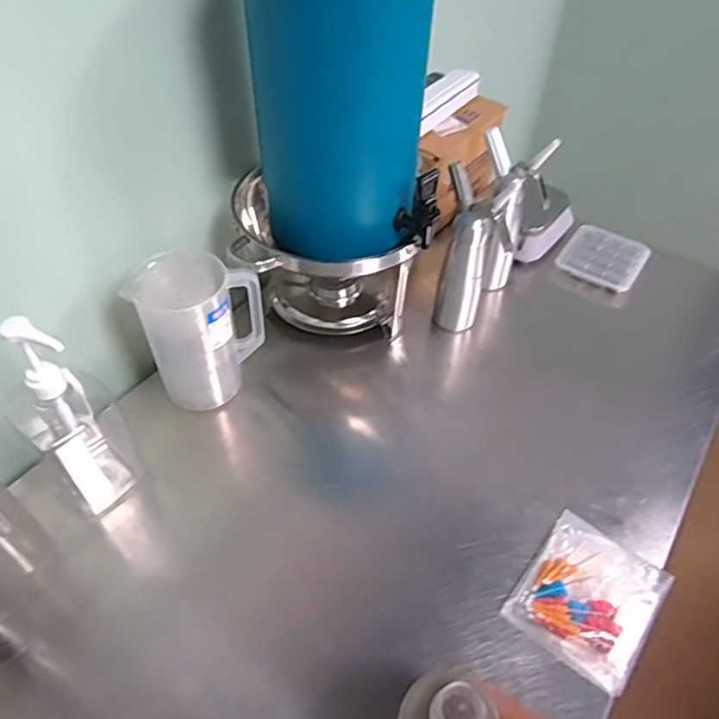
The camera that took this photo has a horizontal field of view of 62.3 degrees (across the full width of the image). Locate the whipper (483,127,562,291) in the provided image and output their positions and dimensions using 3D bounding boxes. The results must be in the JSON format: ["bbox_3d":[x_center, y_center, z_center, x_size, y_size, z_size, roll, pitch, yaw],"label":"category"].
[{"bbox_3d":[0.277,-0.267,1.108,0.110,0.304,0.088,-8,47,-9],"label":"whipper"}]

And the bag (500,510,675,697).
[{"bbox_3d":[0.301,0.302,0.771,0.155,0.028,0.190,31,53,25],"label":"bag"}]

